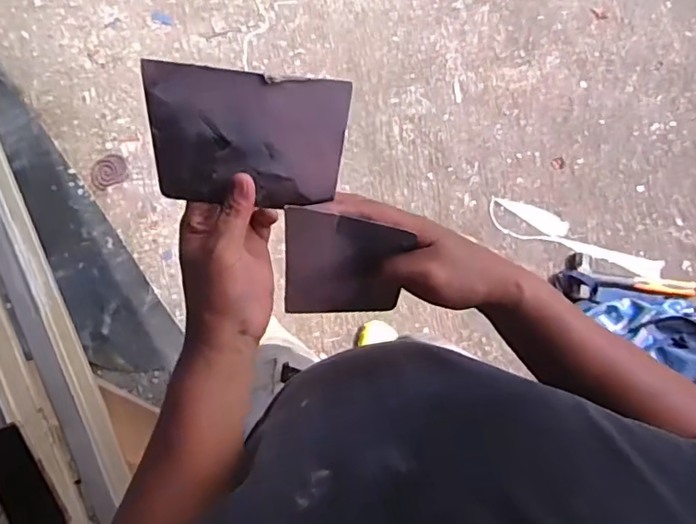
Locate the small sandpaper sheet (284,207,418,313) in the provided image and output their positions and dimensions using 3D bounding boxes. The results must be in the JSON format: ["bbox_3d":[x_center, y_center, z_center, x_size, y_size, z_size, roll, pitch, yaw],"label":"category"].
[{"bbox_3d":[-0.004,0.006,0.455,0.094,0.130,0.006,7,51,0],"label":"small sandpaper sheet"}]

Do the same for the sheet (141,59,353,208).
[{"bbox_3d":[-0.072,-0.087,0.400,0.136,0.004,0.093,6,116,-1],"label":"sheet"}]

